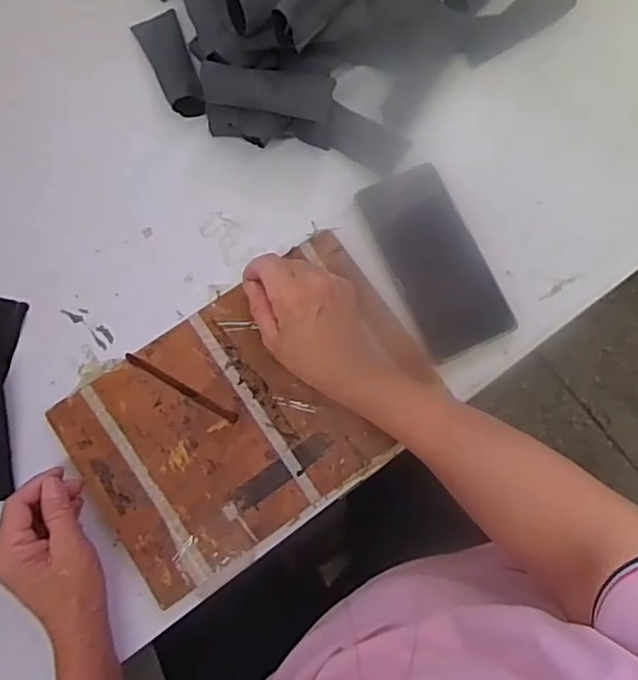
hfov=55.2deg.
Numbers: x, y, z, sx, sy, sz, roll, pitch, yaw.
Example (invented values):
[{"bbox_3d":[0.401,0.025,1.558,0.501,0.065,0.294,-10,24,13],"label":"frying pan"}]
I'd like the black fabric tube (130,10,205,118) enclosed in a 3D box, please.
[{"bbox_3d":[-0.134,-0.250,0.547,0.039,0.020,0.114,-19,78,-3],"label":"black fabric tube"}]

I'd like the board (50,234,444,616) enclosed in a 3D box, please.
[{"bbox_3d":[-0.053,0.054,0.489,0.277,0.012,0.181,-34,79,-7],"label":"board"}]

